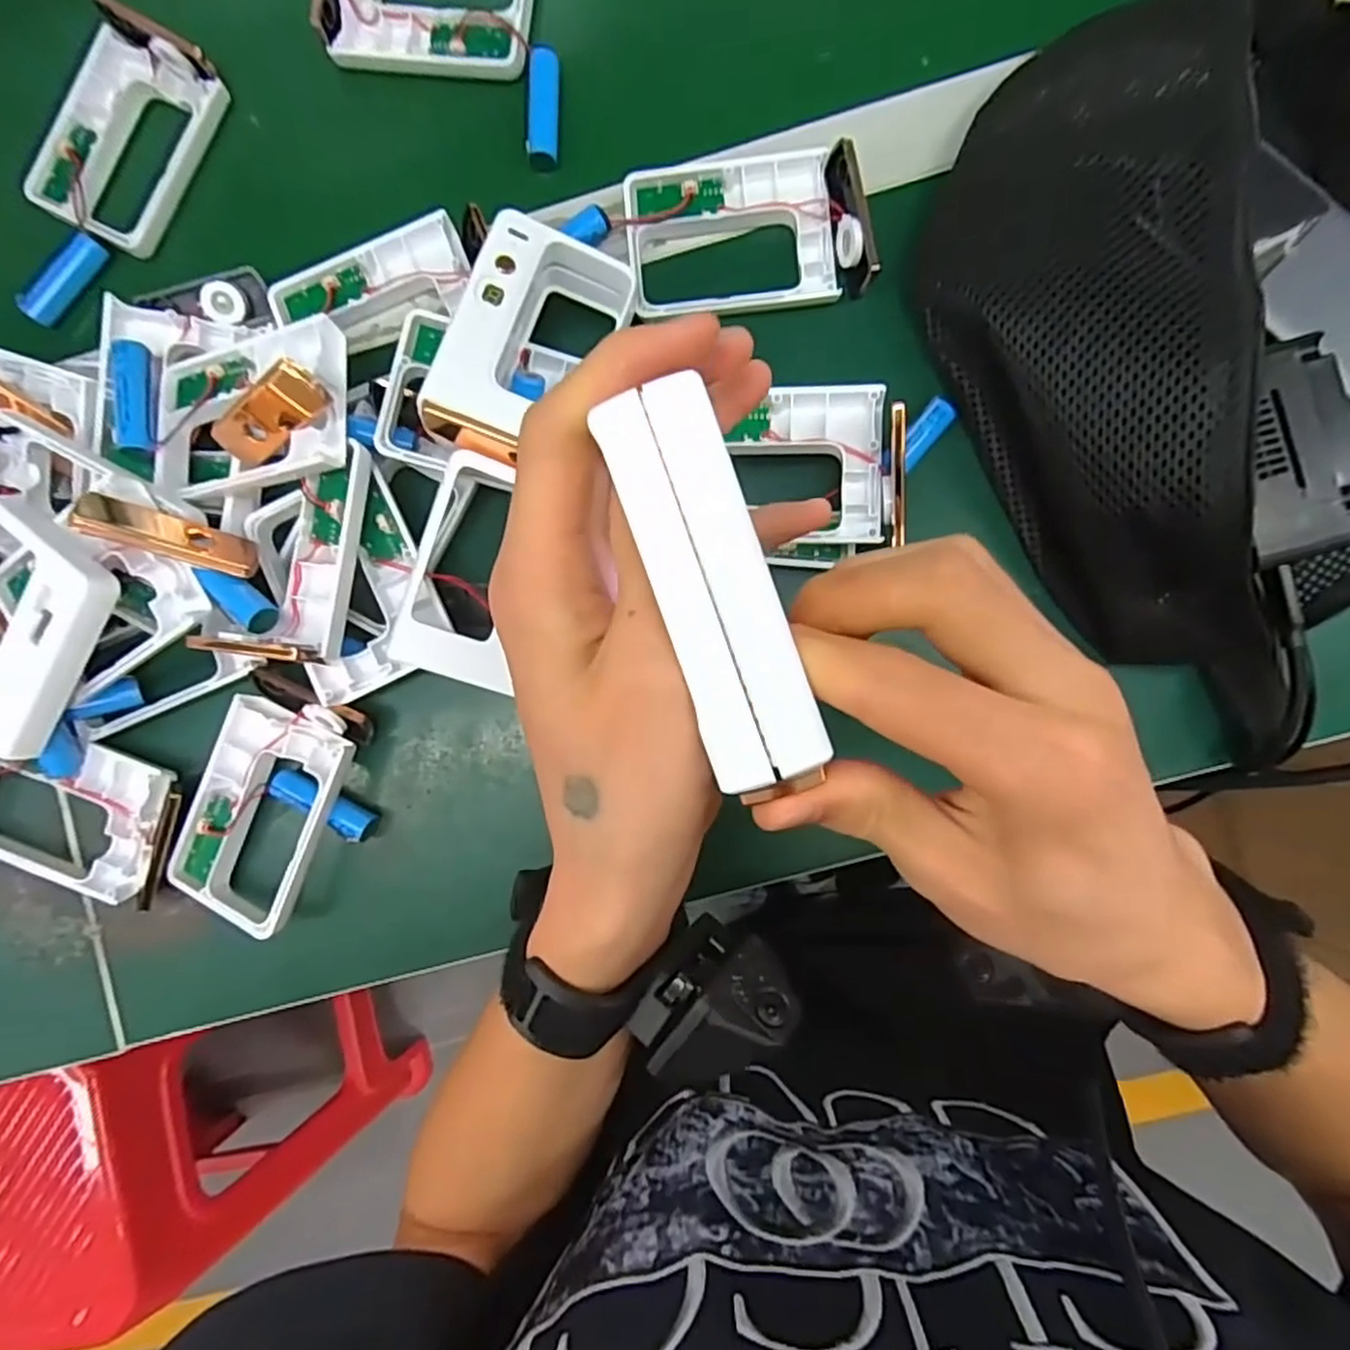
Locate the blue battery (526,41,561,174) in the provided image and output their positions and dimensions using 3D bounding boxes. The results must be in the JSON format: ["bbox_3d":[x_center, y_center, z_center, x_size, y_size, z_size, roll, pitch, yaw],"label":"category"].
[{"bbox_3d":[-0.063,-0.273,0.340,0.015,0.014,0.052,2,90,4],"label":"blue battery"}]

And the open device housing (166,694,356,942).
[{"bbox_3d":[-0.192,0.061,0.325,0.067,0.017,0.099,20,91,4],"label":"open device housing"}]

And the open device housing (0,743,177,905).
[{"bbox_3d":[-0.296,0.066,0.338,0.102,0.016,0.066,14,91,4],"label":"open device housing"}]

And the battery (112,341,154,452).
[{"bbox_3d":[-0.243,-0.124,0.315,0.014,0.015,0.048,-3,89,4],"label":"battery"}]

